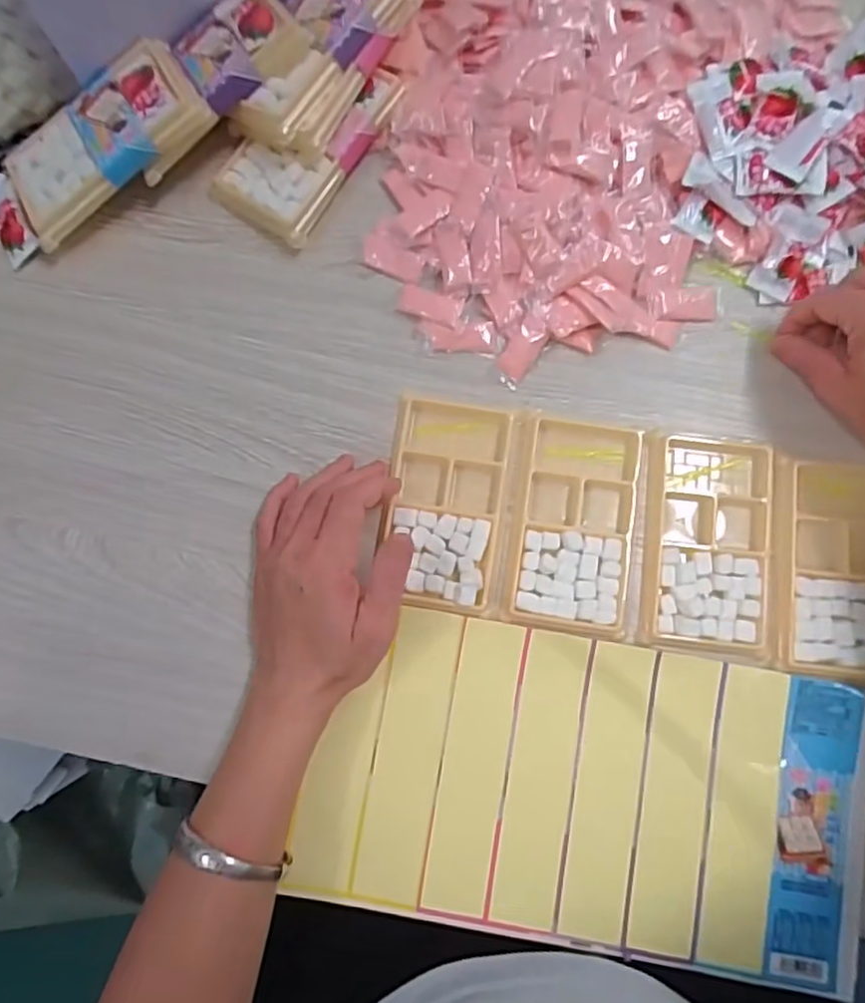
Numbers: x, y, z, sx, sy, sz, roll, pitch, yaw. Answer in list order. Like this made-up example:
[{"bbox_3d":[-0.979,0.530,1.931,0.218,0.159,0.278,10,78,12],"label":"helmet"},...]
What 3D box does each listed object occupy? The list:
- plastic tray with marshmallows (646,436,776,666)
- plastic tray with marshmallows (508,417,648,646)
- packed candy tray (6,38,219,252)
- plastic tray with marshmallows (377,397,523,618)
[{"bbox_3d":[0.177,0.027,0.391,0.077,0.012,0.133,7,80,1],"label":"plastic tray with marshmallows"},{"bbox_3d":[0.091,0.014,0.393,0.071,0.011,0.133,8,80,2],"label":"plastic tray with marshmallows"},{"bbox_3d":[-0.212,-0.233,0.405,0.137,0.020,0.078,-33,76,10],"label":"packed candy tray"},{"bbox_3d":[0.009,0.000,0.395,0.077,0.012,0.131,9,80,2],"label":"plastic tray with marshmallows"}]

